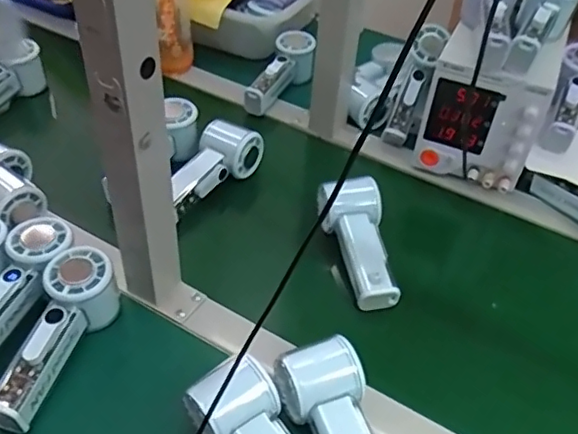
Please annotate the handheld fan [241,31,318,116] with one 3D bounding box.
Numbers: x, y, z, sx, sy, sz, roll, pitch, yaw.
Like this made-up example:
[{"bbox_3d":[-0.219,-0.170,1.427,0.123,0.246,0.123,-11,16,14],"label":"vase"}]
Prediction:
[{"bbox_3d":[-0.015,-0.203,0.838,0.056,0.053,0.159,24,60,21],"label":"handheld fan"}]

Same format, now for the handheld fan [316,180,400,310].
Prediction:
[{"bbox_3d":[0.068,0.026,0.608,0.062,0.053,0.139,0,42,-5],"label":"handheld fan"}]

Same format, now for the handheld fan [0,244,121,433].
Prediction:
[{"bbox_3d":[-0.198,0.095,0.492,0.049,0.059,0.148,16,43,12],"label":"handheld fan"}]

